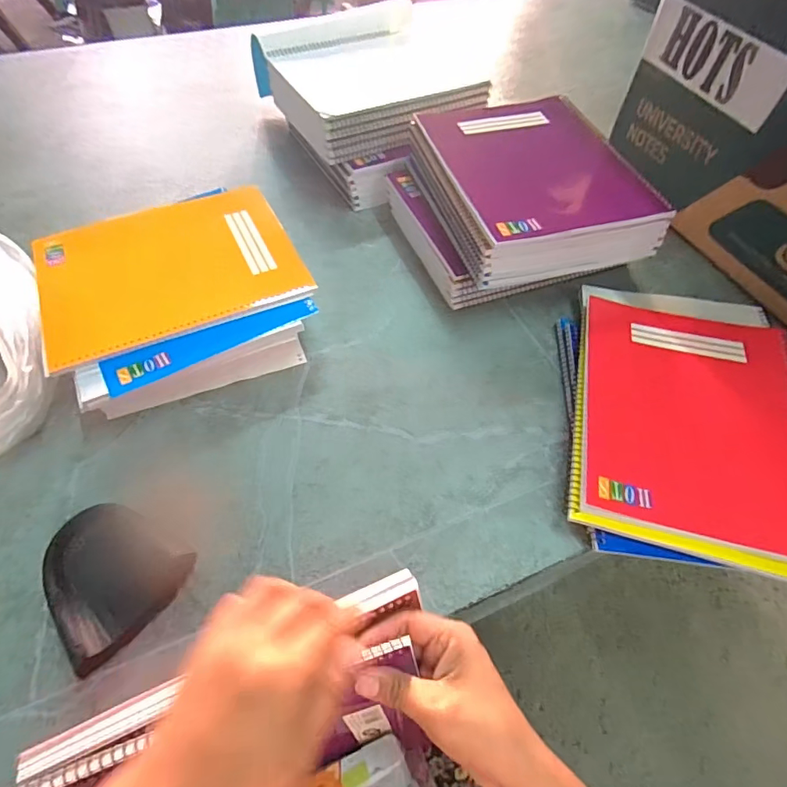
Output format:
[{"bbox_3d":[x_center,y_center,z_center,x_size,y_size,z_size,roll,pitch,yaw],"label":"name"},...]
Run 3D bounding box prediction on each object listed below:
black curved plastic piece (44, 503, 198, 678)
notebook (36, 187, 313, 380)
[{"bbox_3d":[-0.220,0.136,0.362,0.101,0.027,0.089,35,61,19],"label":"black curved plastic piece"},{"bbox_3d":[-0.234,-0.132,0.501,0.250,0.019,0.201,-23,59,-17],"label":"notebook"}]

